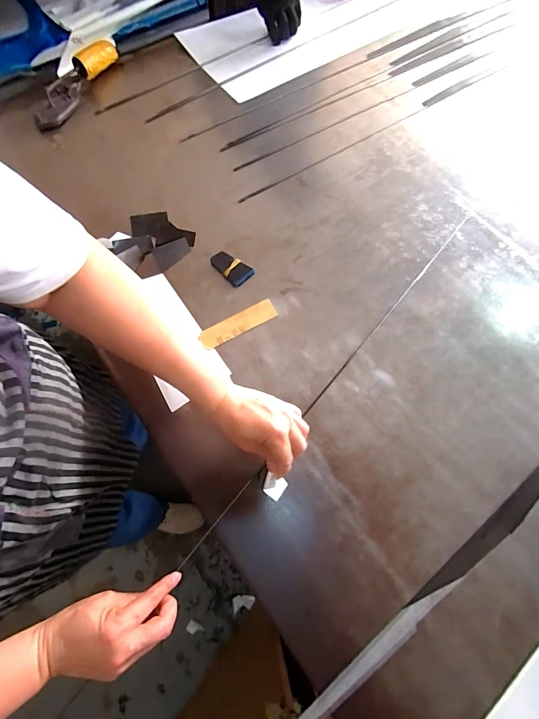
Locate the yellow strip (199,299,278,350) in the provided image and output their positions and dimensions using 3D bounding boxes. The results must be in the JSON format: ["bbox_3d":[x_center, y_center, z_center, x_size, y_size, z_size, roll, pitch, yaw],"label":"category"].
[{"bbox_3d":[-0.048,-0.053,0.500,0.121,0.009,0.030,-28,74,-10],"label":"yellow strip"}]

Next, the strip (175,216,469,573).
[{"bbox_3d":[0.119,0.002,0.489,0.010,0.009,0.693,39,74,12],"label":"strip"}]

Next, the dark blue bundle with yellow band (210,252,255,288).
[{"bbox_3d":[-0.064,-0.149,0.531,0.070,0.010,0.039,38,75,12],"label":"dark blue bundle with yellow band"}]

